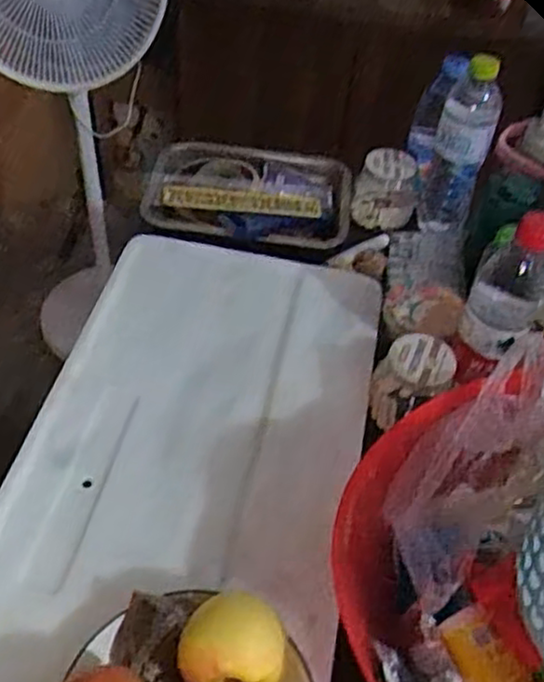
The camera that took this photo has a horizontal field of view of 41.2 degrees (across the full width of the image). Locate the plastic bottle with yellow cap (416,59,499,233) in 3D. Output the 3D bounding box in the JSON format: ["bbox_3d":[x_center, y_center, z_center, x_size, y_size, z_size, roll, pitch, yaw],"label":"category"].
[{"bbox_3d":[0.222,-0.221,0.868,0.068,0.219,0.056,17,46,8],"label":"plastic bottle with yellow cap"}]

